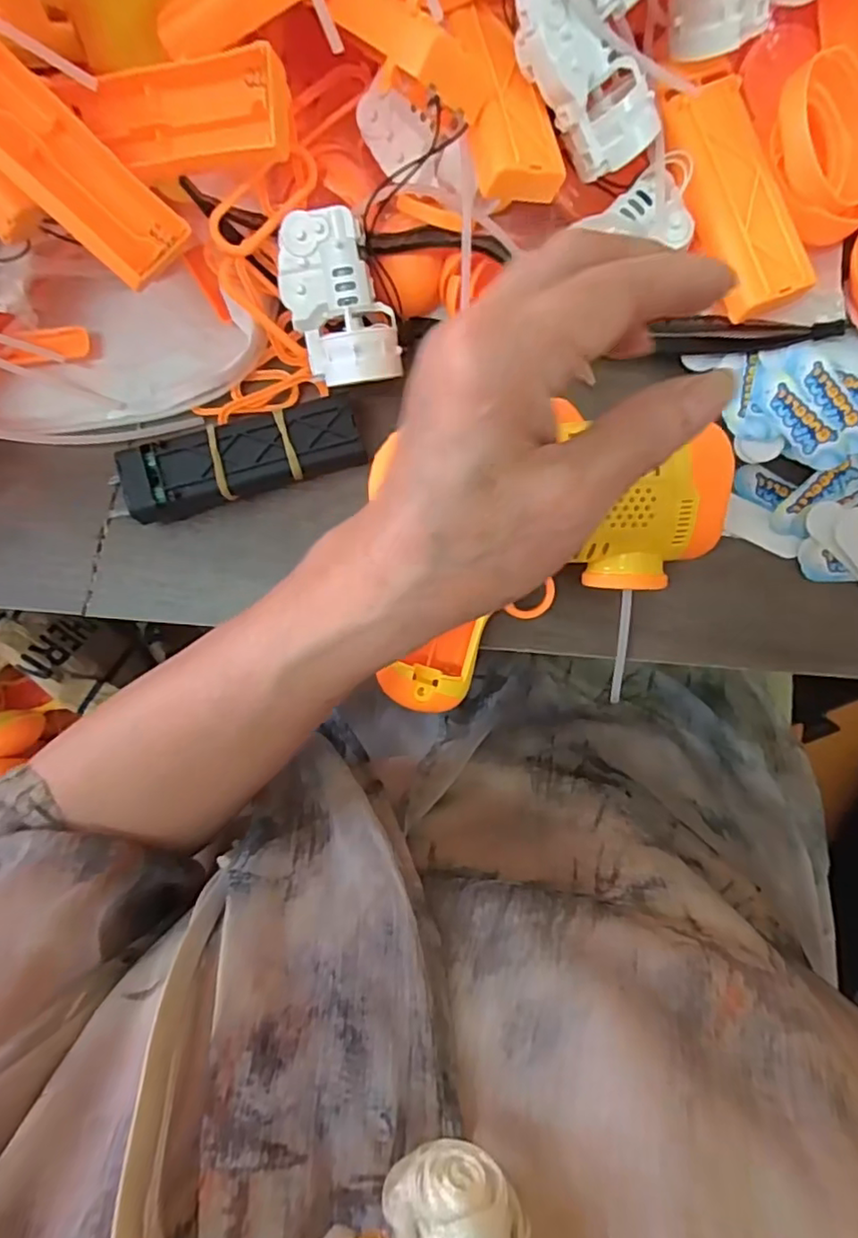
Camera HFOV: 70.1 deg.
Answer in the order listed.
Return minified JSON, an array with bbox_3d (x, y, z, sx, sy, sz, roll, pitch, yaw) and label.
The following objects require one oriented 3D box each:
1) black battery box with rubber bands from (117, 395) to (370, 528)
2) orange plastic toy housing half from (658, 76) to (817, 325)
[{"bbox_3d":[-0.085,-0.073,0.284,0.107,0.023,0.034,-17,87,2],"label":"black battery box with rubber bands"},{"bbox_3d":[0.130,-0.177,0.261,0.033,0.022,0.096,-21,87,1],"label":"orange plastic toy housing half"}]

